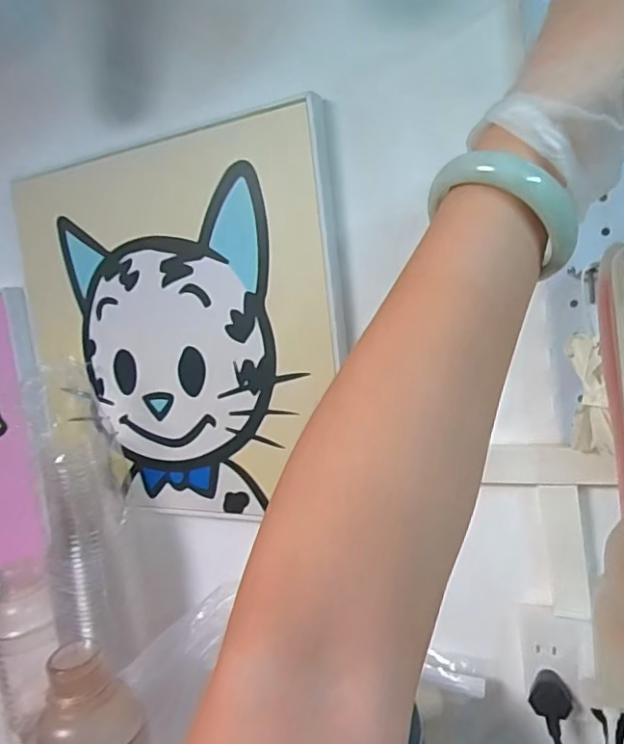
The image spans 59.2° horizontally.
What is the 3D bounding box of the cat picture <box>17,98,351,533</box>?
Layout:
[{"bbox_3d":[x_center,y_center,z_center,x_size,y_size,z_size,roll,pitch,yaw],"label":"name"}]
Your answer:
[{"bbox_3d":[-0.141,-0.037,0.570,0.361,0.370,0.034,-2,11,24],"label":"cat picture"}]

